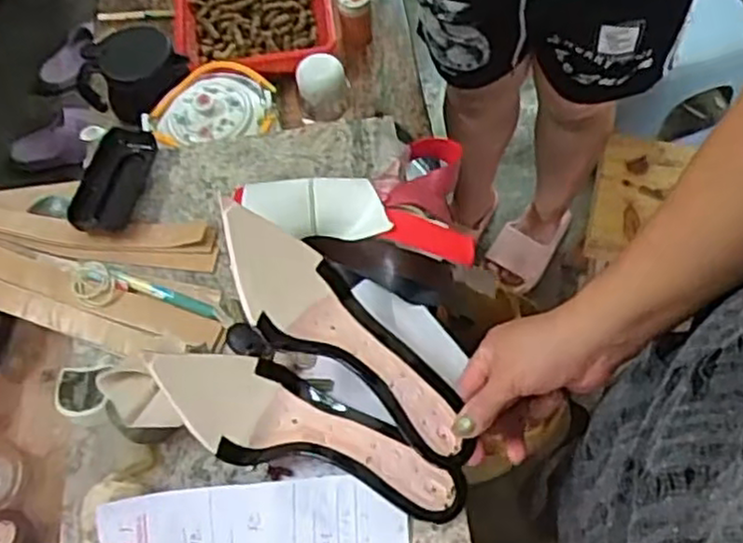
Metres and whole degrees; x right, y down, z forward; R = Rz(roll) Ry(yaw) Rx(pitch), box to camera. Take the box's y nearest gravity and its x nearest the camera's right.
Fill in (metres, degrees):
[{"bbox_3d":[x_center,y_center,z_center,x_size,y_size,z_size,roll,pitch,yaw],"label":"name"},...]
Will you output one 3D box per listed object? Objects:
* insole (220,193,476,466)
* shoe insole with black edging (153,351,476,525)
[{"bbox_3d":[-0.018,0.044,0.530,0.234,0.059,0.070,44,70,-6],"label":"insole"},{"bbox_3d":[-0.041,0.114,0.526,0.236,0.073,0.072,22,65,-4],"label":"shoe insole with black edging"}]

